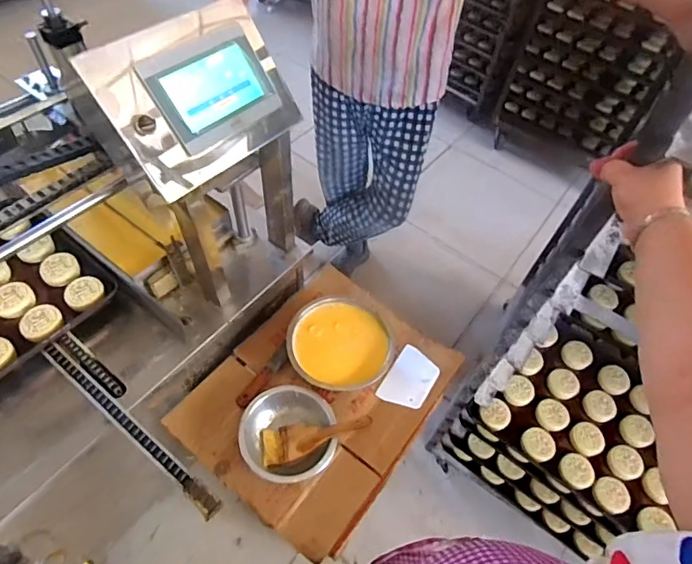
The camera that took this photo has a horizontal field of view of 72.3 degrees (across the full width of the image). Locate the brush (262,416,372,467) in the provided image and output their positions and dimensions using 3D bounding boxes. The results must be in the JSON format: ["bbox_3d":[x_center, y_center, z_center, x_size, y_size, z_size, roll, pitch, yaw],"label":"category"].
[{"bbox_3d":[-0.049,0.302,0.928,0.200,0.016,0.070,-15,50,4],"label":"brush"}]

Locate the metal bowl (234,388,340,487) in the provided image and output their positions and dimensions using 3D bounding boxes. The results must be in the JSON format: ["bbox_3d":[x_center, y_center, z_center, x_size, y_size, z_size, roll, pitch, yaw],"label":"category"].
[{"bbox_3d":[-0.112,0.294,0.928,0.180,0.050,0.181,2,53,-2],"label":"metal bowl"}]

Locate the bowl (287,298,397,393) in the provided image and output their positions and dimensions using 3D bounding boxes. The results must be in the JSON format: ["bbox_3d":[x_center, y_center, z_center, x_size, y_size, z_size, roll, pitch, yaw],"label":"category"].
[{"bbox_3d":[-0.012,0.137,1.043,0.222,0.072,0.204,-14,55,-14],"label":"bowl"}]

